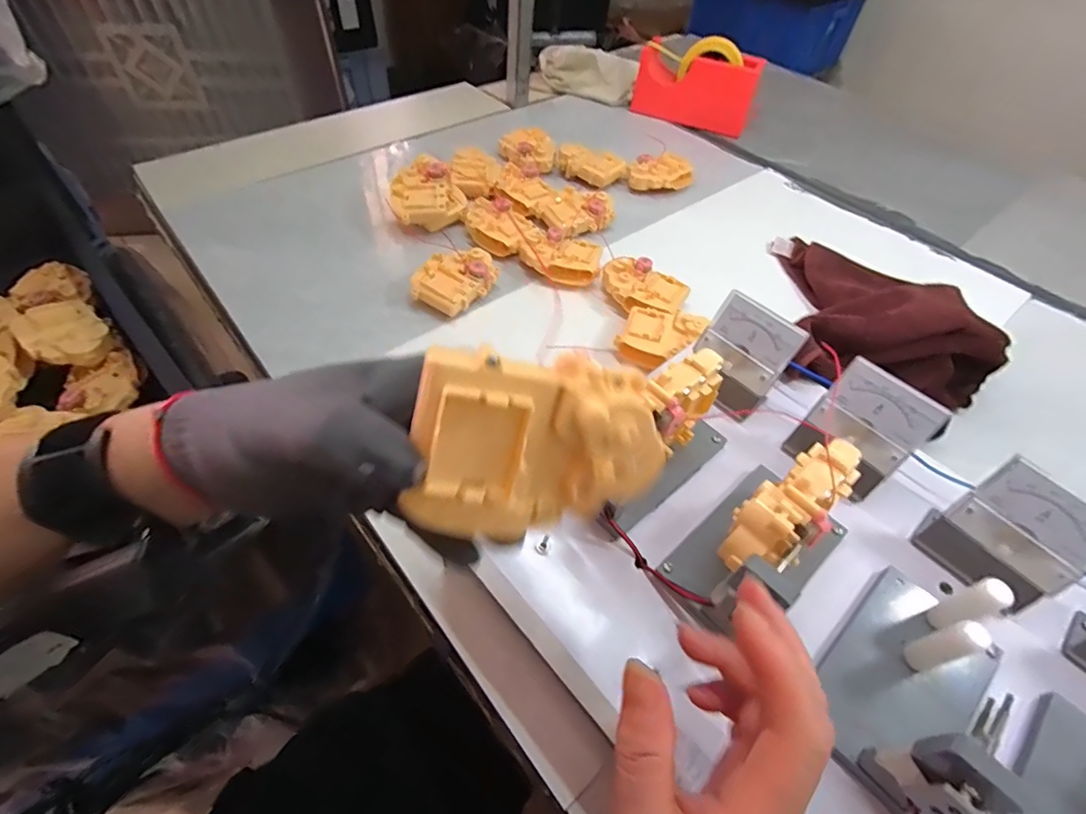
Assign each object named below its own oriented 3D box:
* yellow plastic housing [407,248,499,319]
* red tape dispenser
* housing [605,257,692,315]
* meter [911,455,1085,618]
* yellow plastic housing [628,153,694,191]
[{"bbox_3d":[-0.096,-0.142,0.559,0.064,0.031,0.091,32,57,21],"label":"yellow plastic housing"},{"bbox_3d":[0.267,-0.560,0.872,0.201,0.109,0.090,19,53,12],"label":"red tape dispenser"},{"bbox_3d":[0.113,-0.134,0.571,0.092,0.030,0.066,23,54,15],"label":"housing"},{"bbox_3d":[0.285,0.080,0.308,0.048,0.071,0.067,-29,58,-23],"label":"meter"},{"bbox_3d":[0.173,-0.341,0.734,0.096,0.032,0.047,-17,54,-15],"label":"yellow plastic housing"}]

